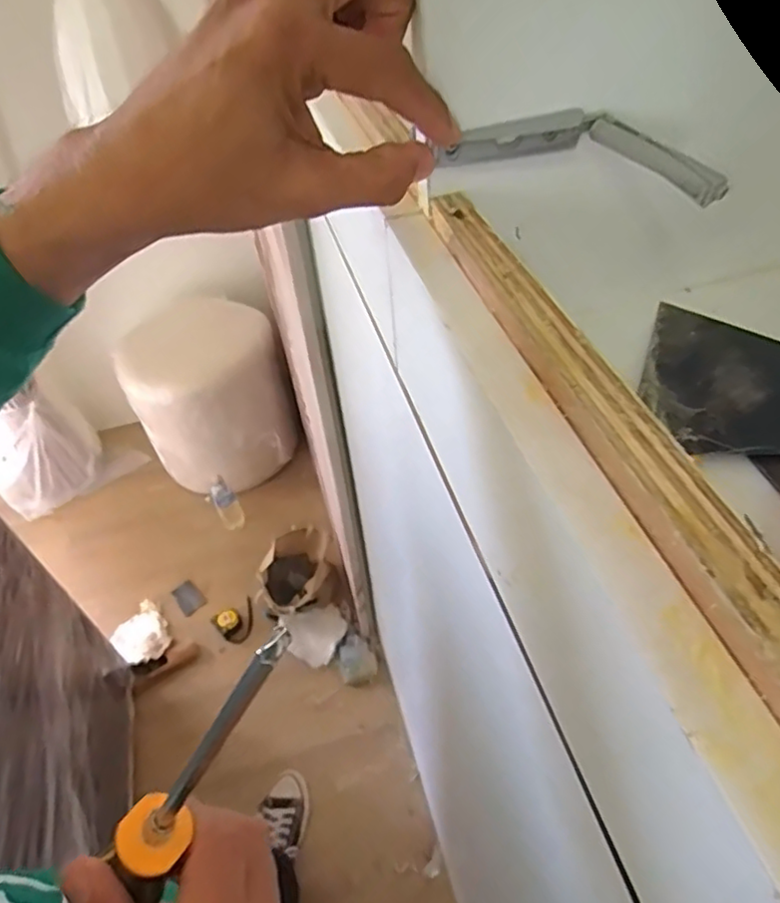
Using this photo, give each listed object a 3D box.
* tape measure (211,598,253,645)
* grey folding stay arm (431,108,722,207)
[{"bbox_3d":[-0.402,0.446,1.624,0.109,0.043,0.104,-3,47,3],"label":"tape measure"},{"bbox_3d":[0.091,-0.144,0.293,0.126,0.022,0.043,10,49,15],"label":"grey folding stay arm"}]

